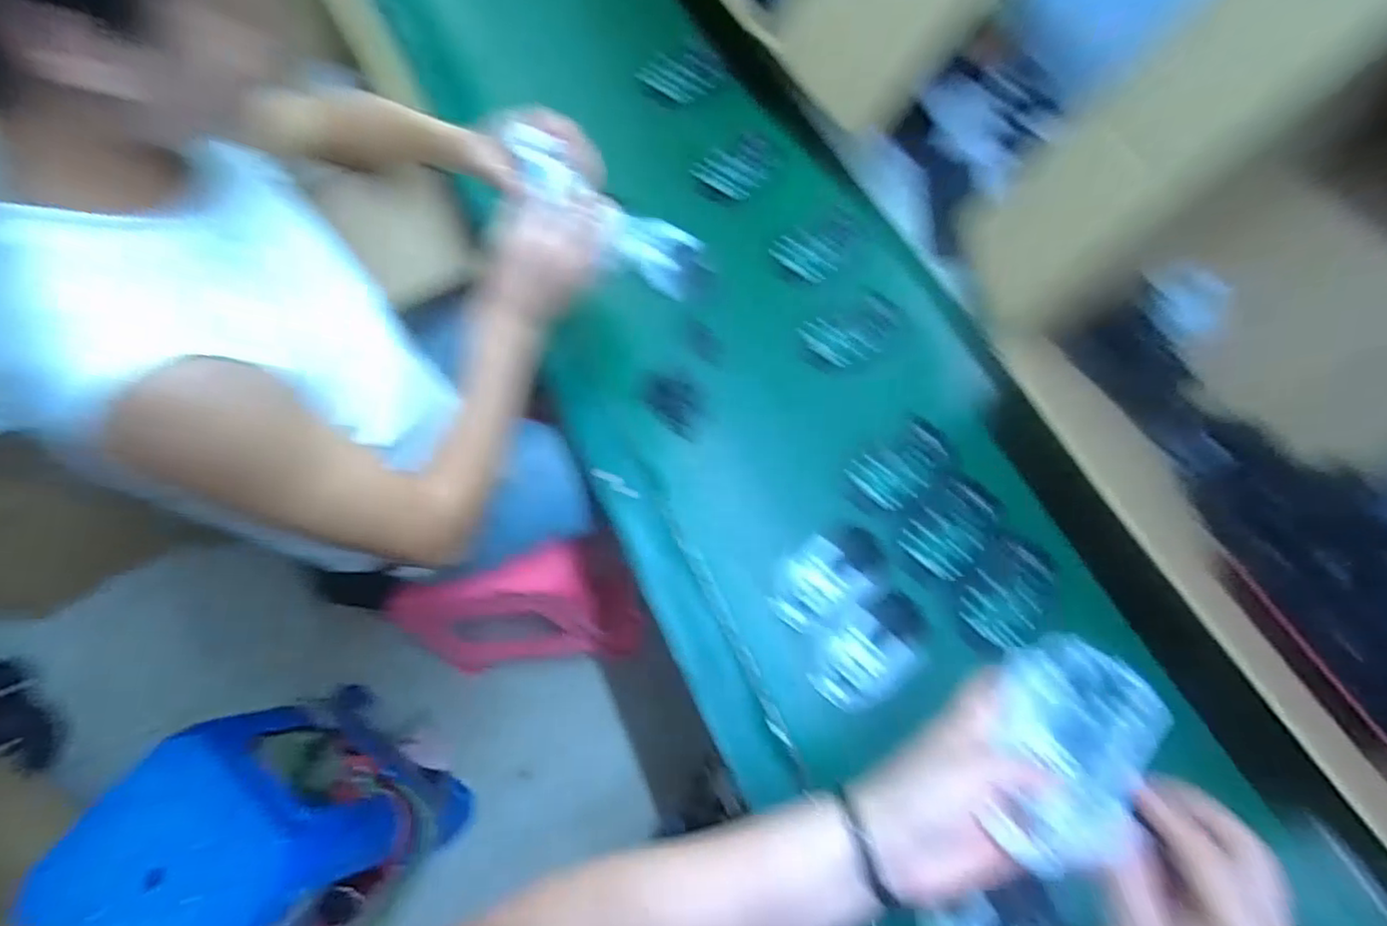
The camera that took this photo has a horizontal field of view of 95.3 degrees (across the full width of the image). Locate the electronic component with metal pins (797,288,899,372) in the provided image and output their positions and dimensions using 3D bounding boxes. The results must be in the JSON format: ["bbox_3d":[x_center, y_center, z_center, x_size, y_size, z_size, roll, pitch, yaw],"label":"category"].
[{"bbox_3d":[0.177,-0.147,0.706,0.108,0.016,0.069,-23,70,-8],"label":"electronic component with metal pins"}]

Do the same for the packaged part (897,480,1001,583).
[{"bbox_3d":[0.254,0.061,0.613,0.064,0.014,0.102,41,75,15],"label":"packaged part"}]

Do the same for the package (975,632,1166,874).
[{"bbox_3d":[0.200,0.156,0.342,0.074,0.029,0.116,30,72,12],"label":"package"}]

